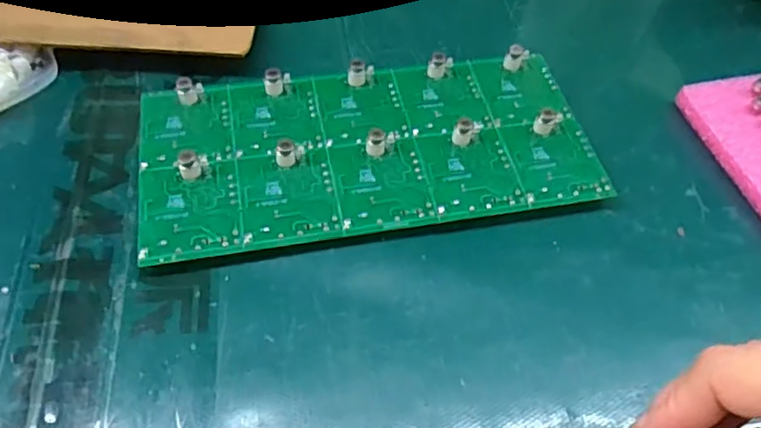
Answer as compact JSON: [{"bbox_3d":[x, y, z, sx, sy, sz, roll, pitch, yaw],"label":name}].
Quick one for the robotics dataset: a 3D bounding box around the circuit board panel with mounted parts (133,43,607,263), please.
[{"bbox_3d":[-0.005,-0.036,0.312,0.225,0.016,0.104,-8,57,-10],"label":"circuit board panel with mounted parts"}]

